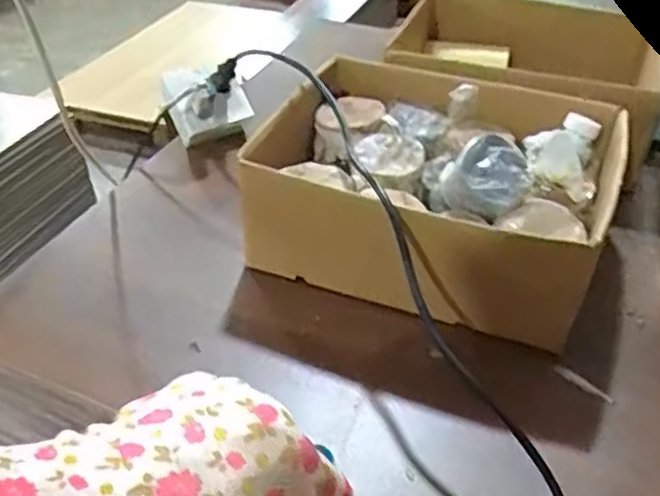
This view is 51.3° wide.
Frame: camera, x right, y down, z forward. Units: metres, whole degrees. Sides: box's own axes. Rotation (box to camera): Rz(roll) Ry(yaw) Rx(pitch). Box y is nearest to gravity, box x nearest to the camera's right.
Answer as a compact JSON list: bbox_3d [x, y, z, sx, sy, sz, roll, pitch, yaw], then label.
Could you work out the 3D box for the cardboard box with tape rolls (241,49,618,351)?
[{"bbox_3d":[0.106,-0.065,0.691,0.313,0.133,0.272,15,42,17],"label":"cardboard box with tape rolls"}]

